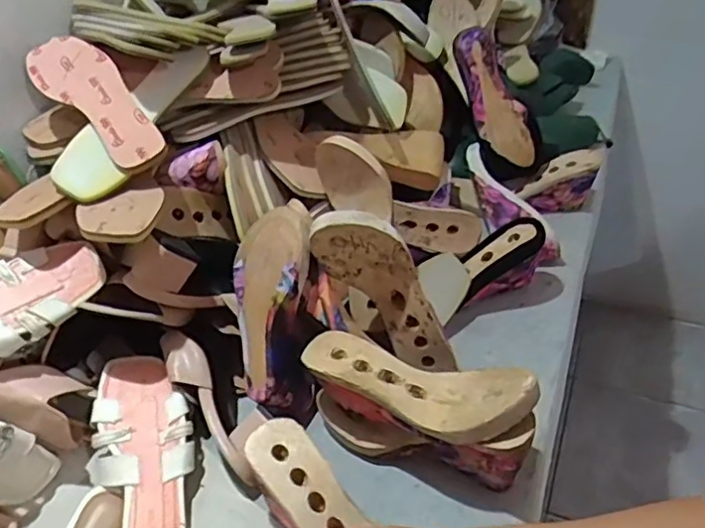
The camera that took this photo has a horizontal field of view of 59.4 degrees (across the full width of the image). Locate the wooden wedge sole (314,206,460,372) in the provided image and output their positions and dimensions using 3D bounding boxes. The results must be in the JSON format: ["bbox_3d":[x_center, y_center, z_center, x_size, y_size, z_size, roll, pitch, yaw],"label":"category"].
[{"bbox_3d":[0.035,0.031,0.687,0.081,0.232,0.057,-19,27,40],"label":"wooden wedge sole"}]

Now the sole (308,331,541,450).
[{"bbox_3d":[0.057,0.111,0.608,0.236,0.047,0.081,14,44,22],"label":"sole"}]

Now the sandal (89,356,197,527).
[{"bbox_3d":[-0.214,0.209,0.639,0.106,0.038,0.242,-15,57,-10],"label":"sandal"}]

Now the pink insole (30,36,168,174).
[{"bbox_3d":[-0.296,-0.196,0.717,0.241,0.010,0.080,40,73,20],"label":"pink insole"}]

